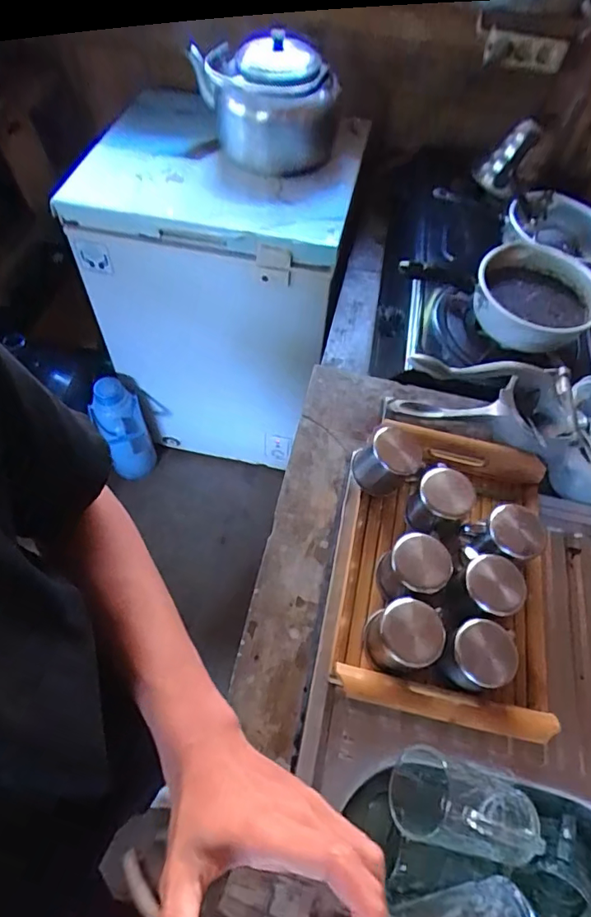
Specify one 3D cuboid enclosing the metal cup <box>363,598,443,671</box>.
[{"bbox_3d":[0.112,0.186,0.536,0.067,0.065,0.062,2,57,-3],"label":"metal cup"}]

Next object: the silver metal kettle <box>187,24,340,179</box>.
[{"bbox_3d":[-0.069,-0.756,1.101,0.317,0.196,0.277,5,57,-1],"label":"silver metal kettle"}]

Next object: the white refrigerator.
[{"bbox_3d":[-0.202,-0.451,1.447,0.624,0.769,0.518,11,57,3],"label":"white refrigerator"}]

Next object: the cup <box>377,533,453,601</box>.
[{"bbox_3d":[0.130,0.124,0.571,0.062,0.075,0.063,2,57,-3],"label":"cup"}]

